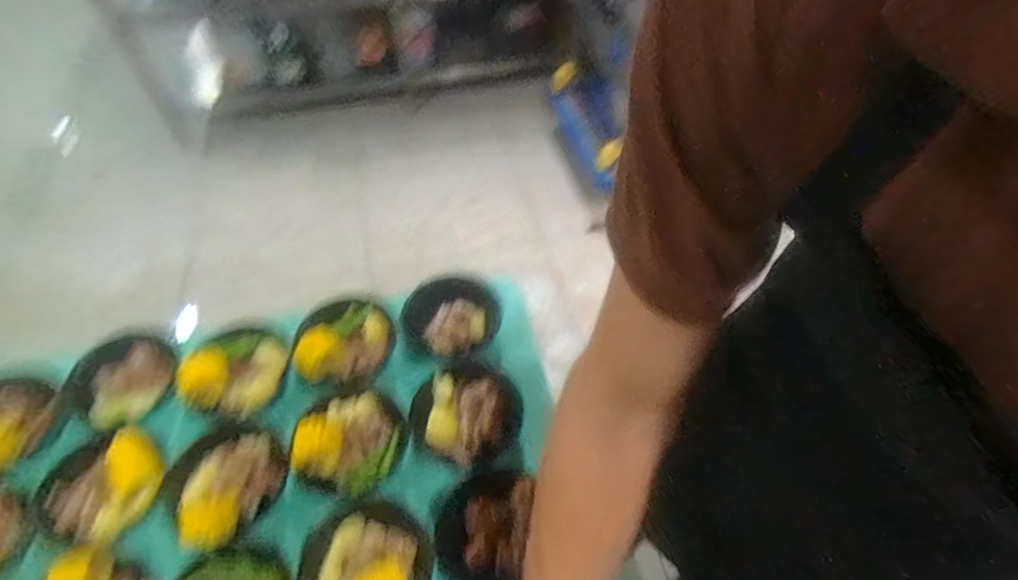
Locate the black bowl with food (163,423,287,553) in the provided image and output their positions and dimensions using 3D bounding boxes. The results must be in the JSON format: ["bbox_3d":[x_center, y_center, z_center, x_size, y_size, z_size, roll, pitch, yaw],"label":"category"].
[{"bbox_3d":[-0.330,0.220,0.618,0.124,0.044,0.126,0,53,0],"label":"black bowl with food"}]

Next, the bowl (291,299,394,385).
[{"bbox_3d":[-0.225,0.066,0.723,0.126,0.053,0.120,-3,53,-2],"label":"bowl"}]

